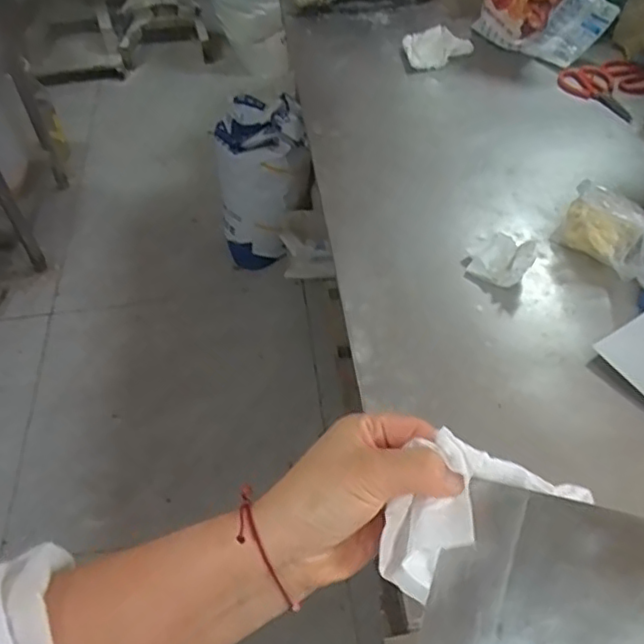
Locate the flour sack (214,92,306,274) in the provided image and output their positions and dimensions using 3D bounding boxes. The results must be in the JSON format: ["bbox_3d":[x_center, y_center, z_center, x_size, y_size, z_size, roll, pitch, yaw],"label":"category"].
[{"bbox_3d":[-0.171,-0.365,1.716,0.254,0.467,0.120,10,21,11],"label":"flour sack"}]

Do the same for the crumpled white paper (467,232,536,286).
[{"bbox_3d":[0.231,-0.083,0.802,0.077,0.033,0.063,25,55,22],"label":"crumpled white paper"}]

